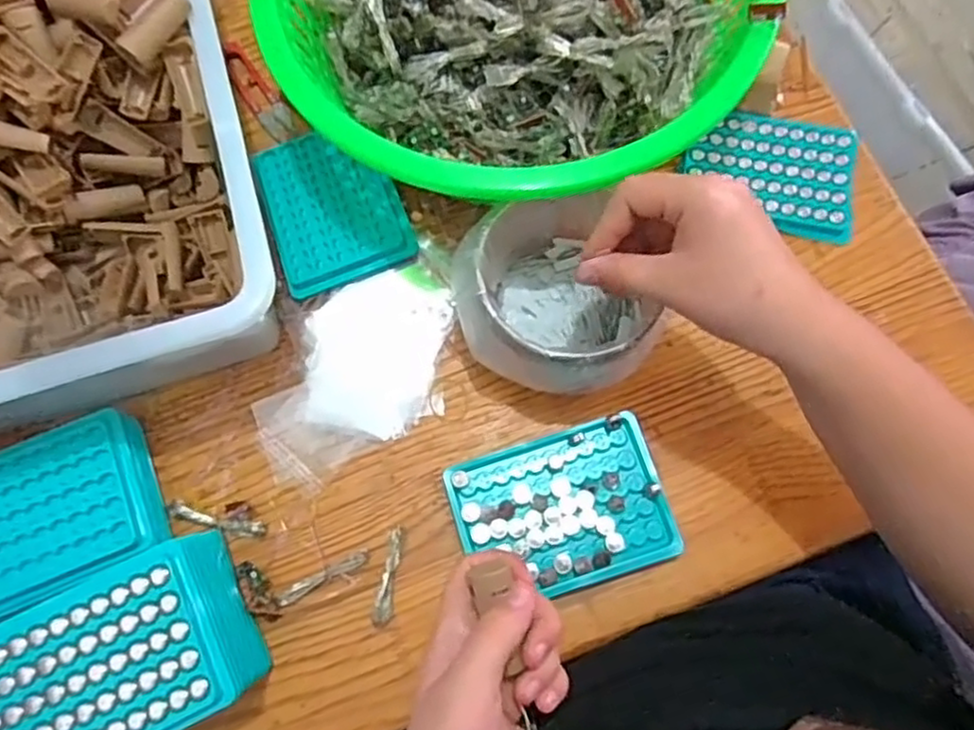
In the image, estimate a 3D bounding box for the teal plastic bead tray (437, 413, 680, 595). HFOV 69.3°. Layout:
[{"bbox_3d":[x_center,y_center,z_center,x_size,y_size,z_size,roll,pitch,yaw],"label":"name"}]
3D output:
[{"bbox_3d":[0.048,0.093,0.448,0.129,0.013,0.094,-17,74,-5],"label":"teal plastic bead tray"}]

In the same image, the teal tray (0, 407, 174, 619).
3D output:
[{"bbox_3d":[-0.277,0.097,0.444,0.132,0.038,0.100,-20,75,-5],"label":"teal tray"}]

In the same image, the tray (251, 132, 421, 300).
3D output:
[{"bbox_3d":[-0.112,-0.118,0.507,0.092,0.014,0.126,-20,75,-5],"label":"tray"}]

